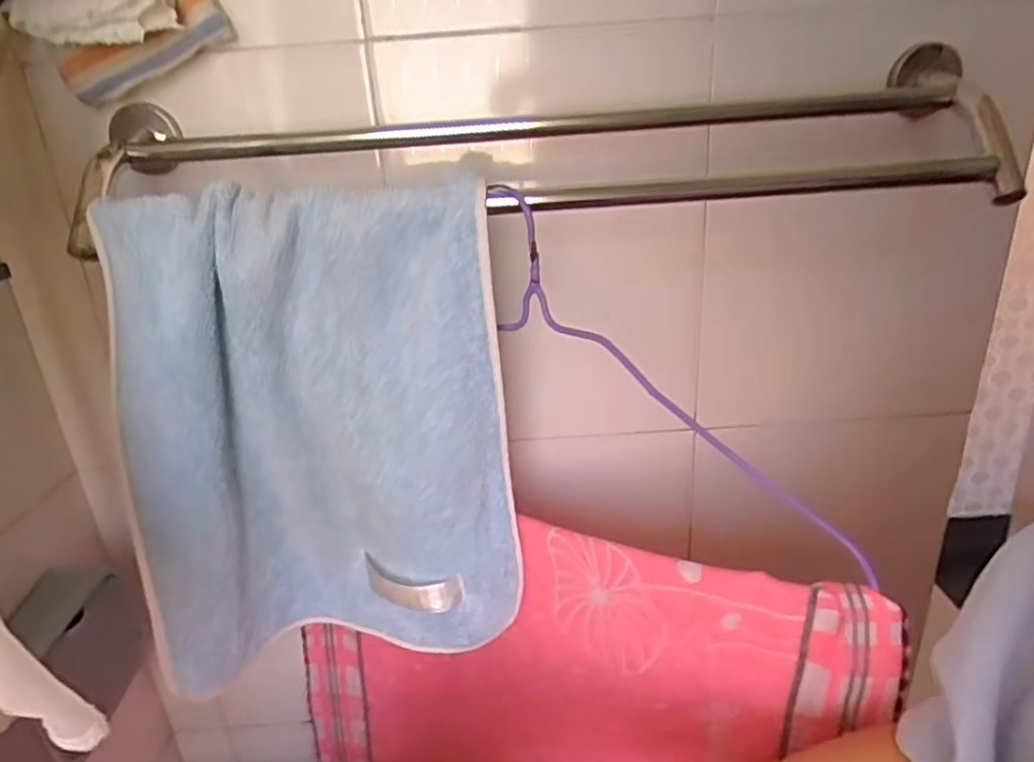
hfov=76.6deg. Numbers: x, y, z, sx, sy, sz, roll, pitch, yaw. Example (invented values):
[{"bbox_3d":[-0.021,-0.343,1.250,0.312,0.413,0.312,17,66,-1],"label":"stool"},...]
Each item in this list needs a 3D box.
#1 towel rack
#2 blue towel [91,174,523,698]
[{"bbox_3d":[0.029,-0.165,0.451,0.626,0.039,0.167,-6,52,-3],"label":"towel rack"},{"bbox_3d":[-0.130,0.044,0.452,0.247,0.331,0.072,-7,22,-8],"label":"blue towel"}]

